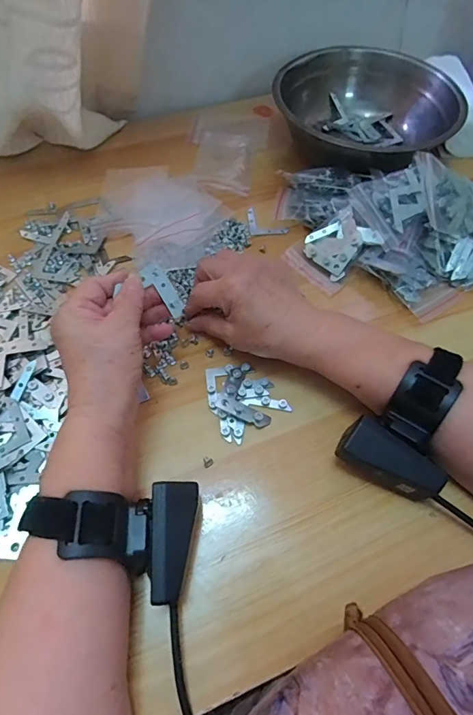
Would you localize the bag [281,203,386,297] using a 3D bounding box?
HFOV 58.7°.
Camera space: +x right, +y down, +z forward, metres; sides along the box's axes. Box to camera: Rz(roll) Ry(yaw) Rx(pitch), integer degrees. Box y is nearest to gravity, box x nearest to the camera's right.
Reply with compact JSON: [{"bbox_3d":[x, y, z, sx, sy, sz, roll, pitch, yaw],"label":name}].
[{"bbox_3d":[0.098,-0.110,0.421,0.075,0.016,0.059,-41,66,8],"label":"bag"}]

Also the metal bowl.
[{"bbox_3d":[0.158,-0.290,0.501,0.191,0.076,0.183,1,59,-1],"label":"metal bowl"}]

